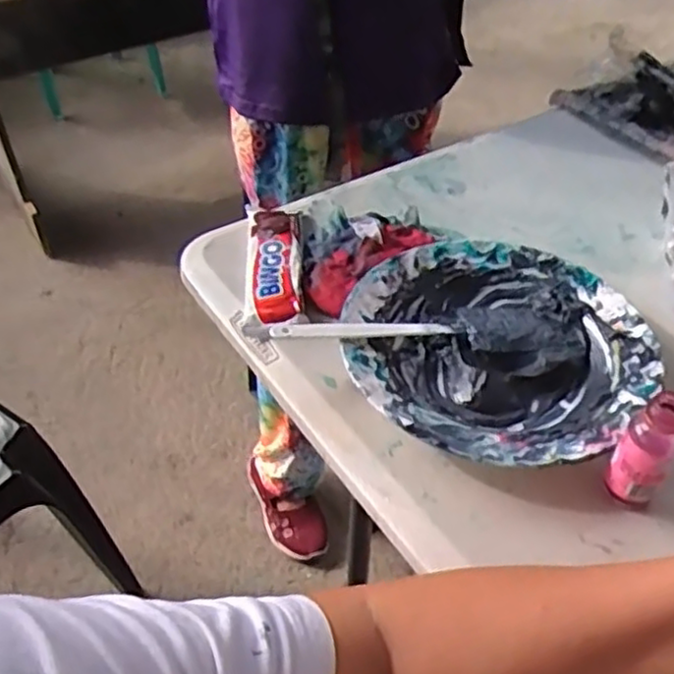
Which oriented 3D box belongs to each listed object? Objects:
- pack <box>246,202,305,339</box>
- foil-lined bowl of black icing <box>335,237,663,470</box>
[{"bbox_3d":[-0.053,-0.060,0.596,0.046,0.019,0.151,-2,44,-2],"label":"pack"},{"bbox_3d":[0.114,0.010,0.528,0.214,0.036,0.220,0,44,0],"label":"foil-lined bowl of black icing"}]

